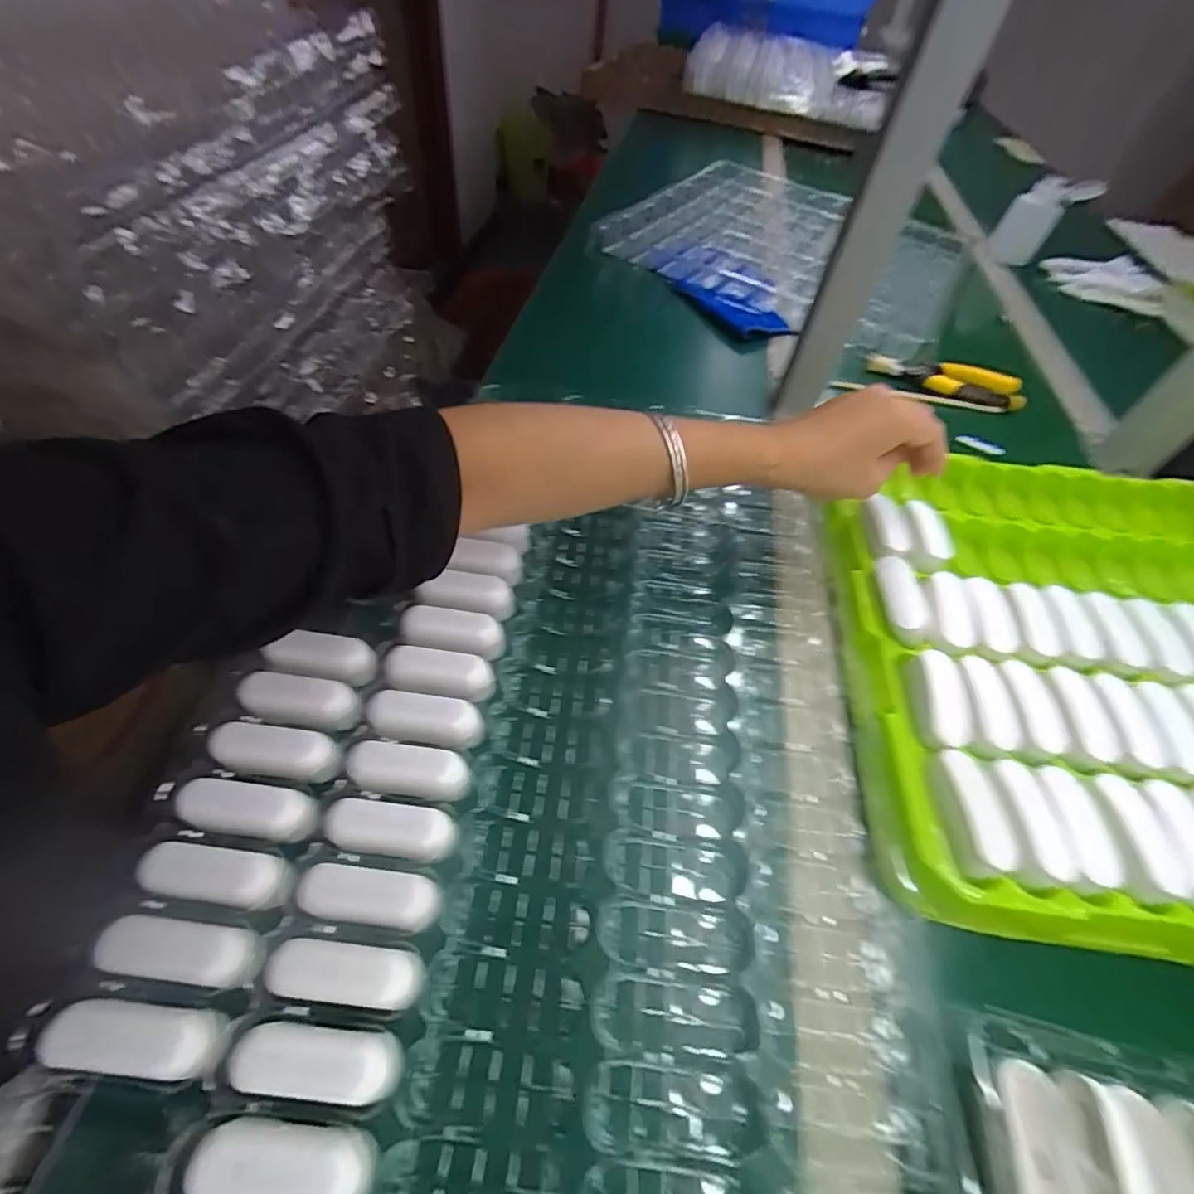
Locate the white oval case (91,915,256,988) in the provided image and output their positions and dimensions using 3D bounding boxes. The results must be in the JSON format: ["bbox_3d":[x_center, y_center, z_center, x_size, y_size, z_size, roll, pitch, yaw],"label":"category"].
[{"bbox_3d":[-0.185,0.156,0.240,0.059,0.017,0.022,5,53,1],"label":"white oval case"}]

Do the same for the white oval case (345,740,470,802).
[{"bbox_3d":[-0.103,0.098,0.300,0.062,0.029,0.027,3,53,-1],"label":"white oval case"}]

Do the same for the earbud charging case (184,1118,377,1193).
[{"bbox_3d":[-0.118,0.215,0.205,0.064,0.016,0.023,14,52,-8],"label":"earbud charging case"}]

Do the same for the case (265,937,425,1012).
[{"bbox_3d":[-0.112,0.171,0.246,0.067,0.026,0.023,5,53,1],"label":"case"}]

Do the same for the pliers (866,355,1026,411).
[{"bbox_3d":[0.405,-0.258,0.633,0.168,0.017,0.051,22,53,11],"label":"pliers"}]

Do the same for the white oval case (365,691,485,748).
[{"bbox_3d":[-0.100,0.075,0.320,0.066,0.025,0.027,7,53,2],"label":"white oval case"}]

